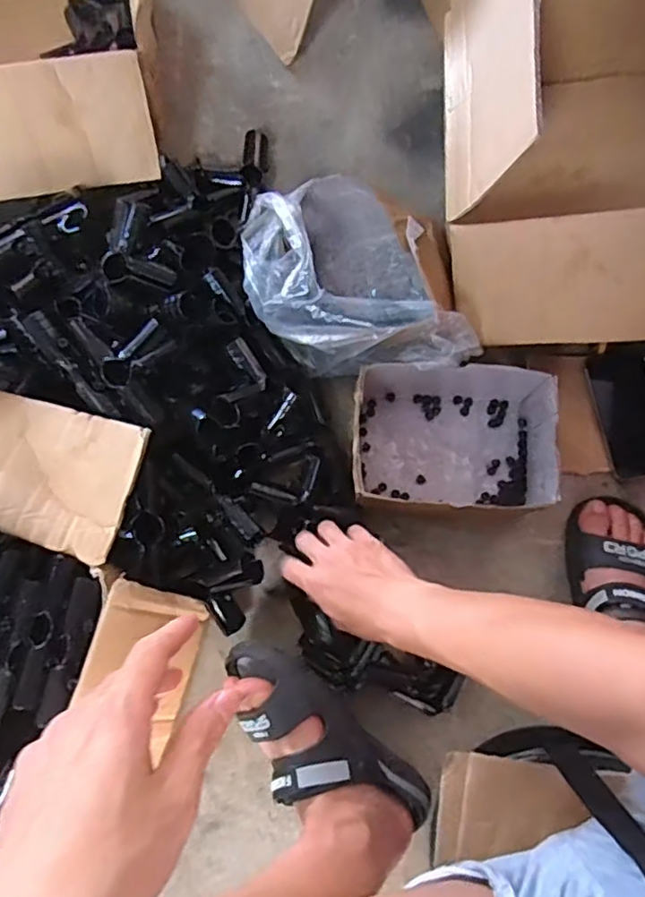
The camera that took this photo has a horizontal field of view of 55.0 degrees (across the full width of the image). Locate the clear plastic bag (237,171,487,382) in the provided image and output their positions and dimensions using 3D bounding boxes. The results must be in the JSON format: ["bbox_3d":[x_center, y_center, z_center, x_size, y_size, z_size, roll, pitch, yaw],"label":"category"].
[{"bbox_3d":[0.025,-0.172,0.686,0.193,0.142,0.257,-28,80,-4],"label":"clear plastic bag"}]

